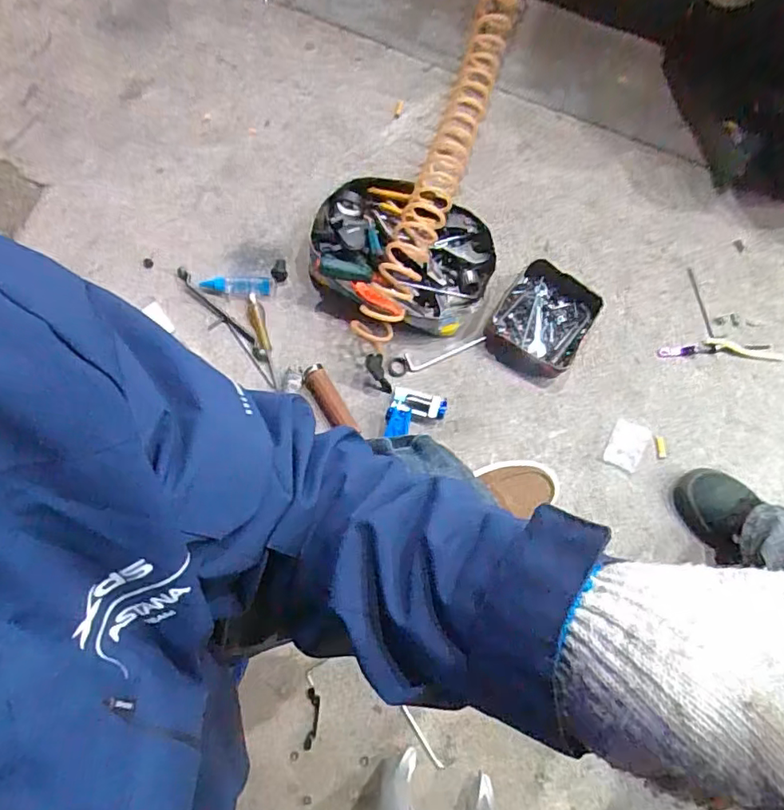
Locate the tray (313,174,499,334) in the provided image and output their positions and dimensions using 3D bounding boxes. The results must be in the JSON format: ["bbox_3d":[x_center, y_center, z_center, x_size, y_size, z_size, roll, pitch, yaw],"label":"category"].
[{"bbox_3d":[0.013,-0.257,0.963,0.313,0.083,0.232,16,78,1],"label":"tray"}]

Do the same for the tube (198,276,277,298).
[{"bbox_3d":[-0.273,-0.214,0.985,0.128,0.026,0.034,3,78,-1],"label":"tube"}]

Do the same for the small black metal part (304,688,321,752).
[{"bbox_3d":[-0.126,0.493,0.863,0.020,0.004,0.089,4,78,-1],"label":"small black metal part"}]

